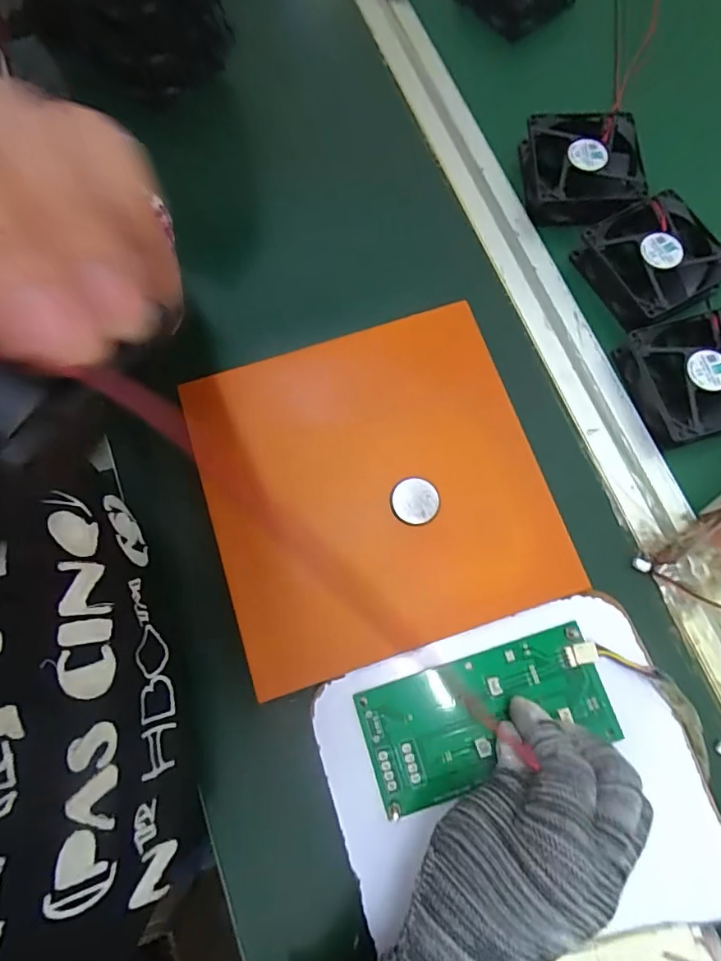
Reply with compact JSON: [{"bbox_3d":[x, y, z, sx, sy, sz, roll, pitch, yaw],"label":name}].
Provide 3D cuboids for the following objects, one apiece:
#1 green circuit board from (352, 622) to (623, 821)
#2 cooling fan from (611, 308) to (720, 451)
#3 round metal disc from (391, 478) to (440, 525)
[{"bbox_3d":[0.069,0.128,0.278,0.133,0.007,0.064,-21,74,-3],"label":"green circuit board"},{"bbox_3d":[0.229,-0.069,0.338,0.087,0.028,0.081,-19,75,-2],"label":"cooling fan"},{"bbox_3d":[0.033,0.013,0.305,0.027,0.007,0.026,-1,75,3],"label":"round metal disc"}]

